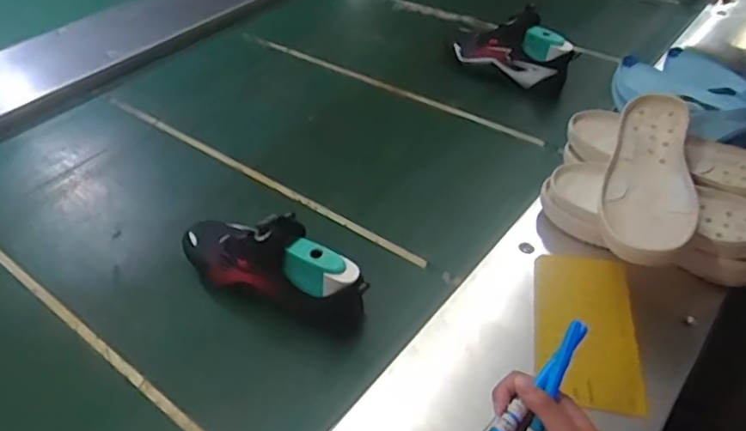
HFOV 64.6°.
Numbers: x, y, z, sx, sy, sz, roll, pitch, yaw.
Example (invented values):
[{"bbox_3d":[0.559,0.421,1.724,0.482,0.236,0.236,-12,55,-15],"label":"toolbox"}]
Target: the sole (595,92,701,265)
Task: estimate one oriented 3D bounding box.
[{"bbox_3d":[0.317,-0.049,0.667,0.098,0.041,0.259,14,45,19],"label":"sole"}]

